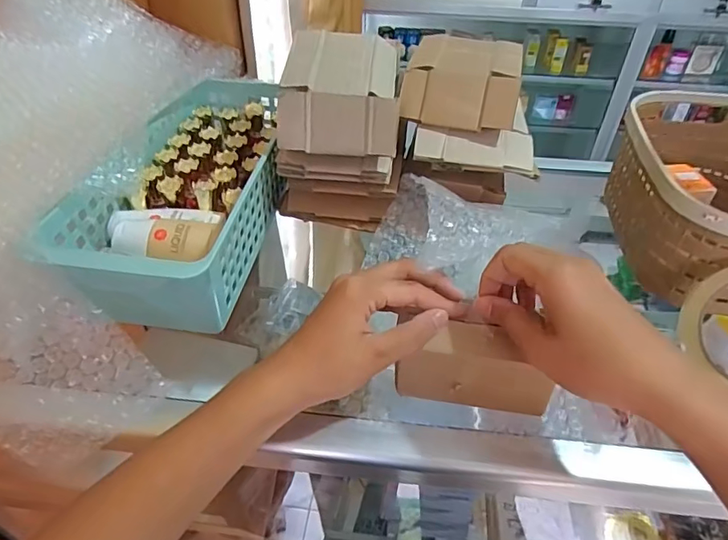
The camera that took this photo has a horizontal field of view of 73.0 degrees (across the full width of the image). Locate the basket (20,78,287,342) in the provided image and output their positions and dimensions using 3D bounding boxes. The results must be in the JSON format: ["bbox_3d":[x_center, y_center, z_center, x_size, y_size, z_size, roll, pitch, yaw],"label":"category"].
[{"bbox_3d":[-0.151,-0.081,0.449,0.129,0.078,0.320,6,44,5],"label":"basket"}]

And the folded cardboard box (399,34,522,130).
[{"bbox_3d":[0.090,-0.175,0.450,0.098,0.040,0.105,10,44,8],"label":"folded cardboard box"}]

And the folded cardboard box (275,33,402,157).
[{"bbox_3d":[-0.019,-0.160,0.439,0.098,0.057,0.119,3,44,1],"label":"folded cardboard box"}]

